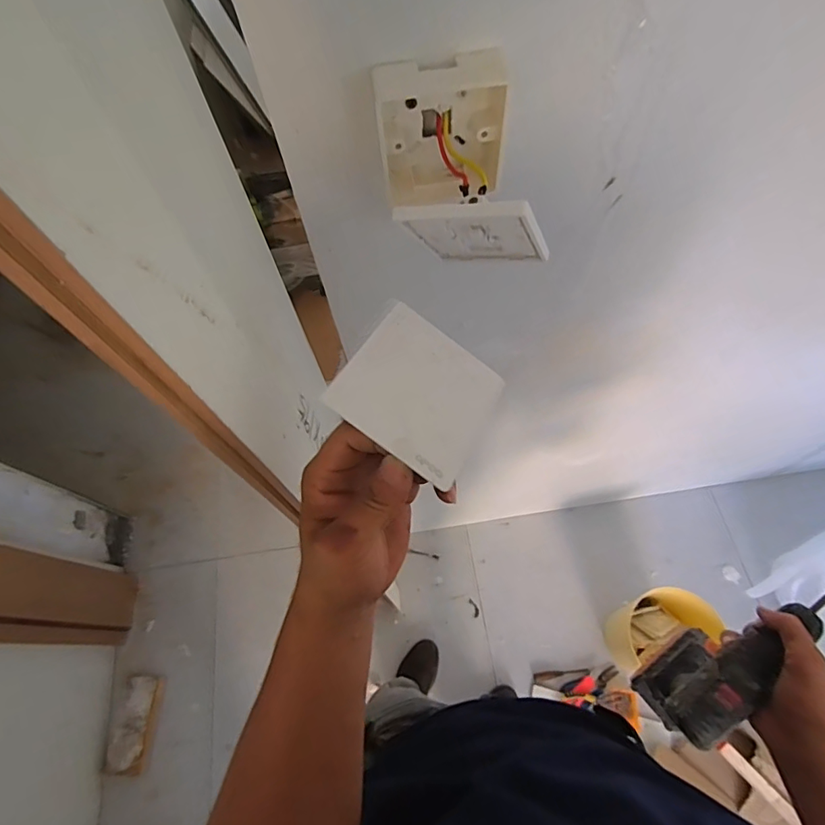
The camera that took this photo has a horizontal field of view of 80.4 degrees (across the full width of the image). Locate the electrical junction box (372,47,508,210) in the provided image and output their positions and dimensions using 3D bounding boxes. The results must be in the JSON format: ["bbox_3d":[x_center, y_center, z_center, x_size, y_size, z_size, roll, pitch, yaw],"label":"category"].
[{"bbox_3d":[0.021,-0.193,0.346,0.086,0.092,0.042,-3,65,-1],"label":"electrical junction box"}]

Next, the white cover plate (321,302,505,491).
[{"bbox_3d":[0.005,-0.013,0.284,0.085,0.005,0.086,36,60,-5],"label":"white cover plate"}]

